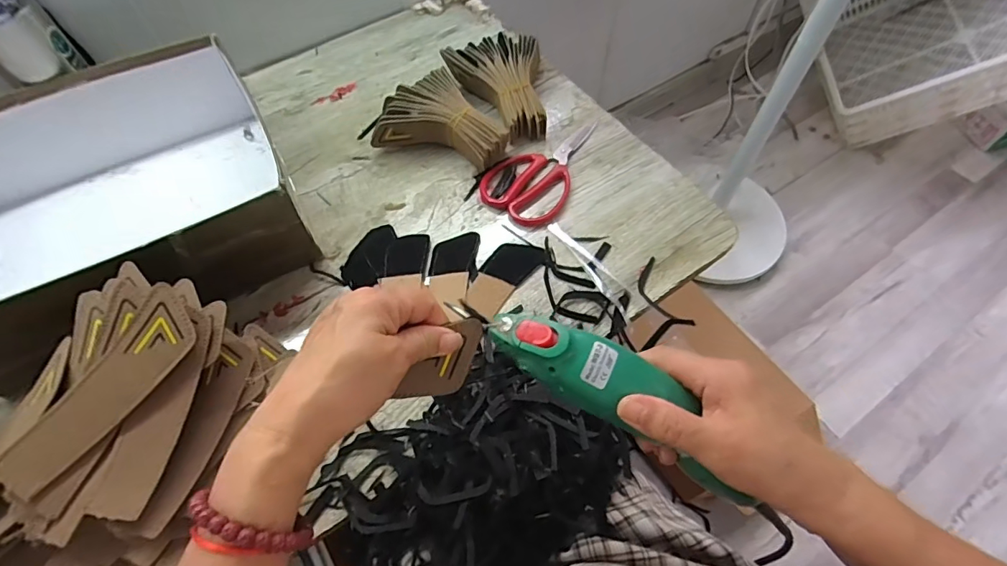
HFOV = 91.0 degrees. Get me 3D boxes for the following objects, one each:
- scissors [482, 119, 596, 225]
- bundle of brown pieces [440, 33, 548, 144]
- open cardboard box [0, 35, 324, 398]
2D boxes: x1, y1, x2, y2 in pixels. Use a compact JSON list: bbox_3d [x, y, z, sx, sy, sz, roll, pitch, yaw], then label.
[{"bbox_3d":[0.044,-0.142,0.593,0.099,0.006,0.172,24,62,14],"label":"scissors"},{"bbox_3d":[0.000,-0.250,0.634,0.125,0.051,0.151,-11,60,-6],"label":"bundle of brown pieces"},{"bbox_3d":[-0.401,-0.090,0.507,0.325,0.110,0.297,-24,62,-14],"label":"open cardboard box"}]

